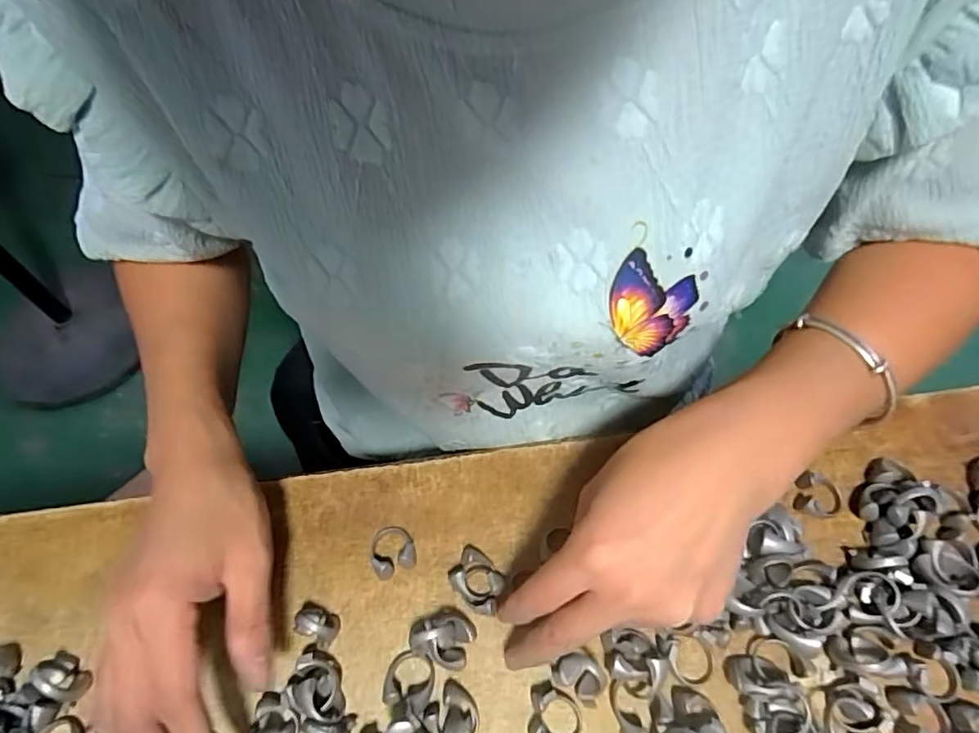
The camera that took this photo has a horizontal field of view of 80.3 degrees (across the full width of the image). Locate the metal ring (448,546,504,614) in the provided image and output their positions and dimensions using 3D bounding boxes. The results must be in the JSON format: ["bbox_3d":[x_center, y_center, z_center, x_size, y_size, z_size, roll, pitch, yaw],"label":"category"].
[{"bbox_3d":[-0.006,0.109,0.296,0.023,0.015,0.033,-38,64,-17],"label":"metal ring"}]

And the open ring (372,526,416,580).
[{"bbox_3d":[-0.053,0.097,0.307,0.023,0.012,0.026,-25,60,-11],"label":"open ring"}]

